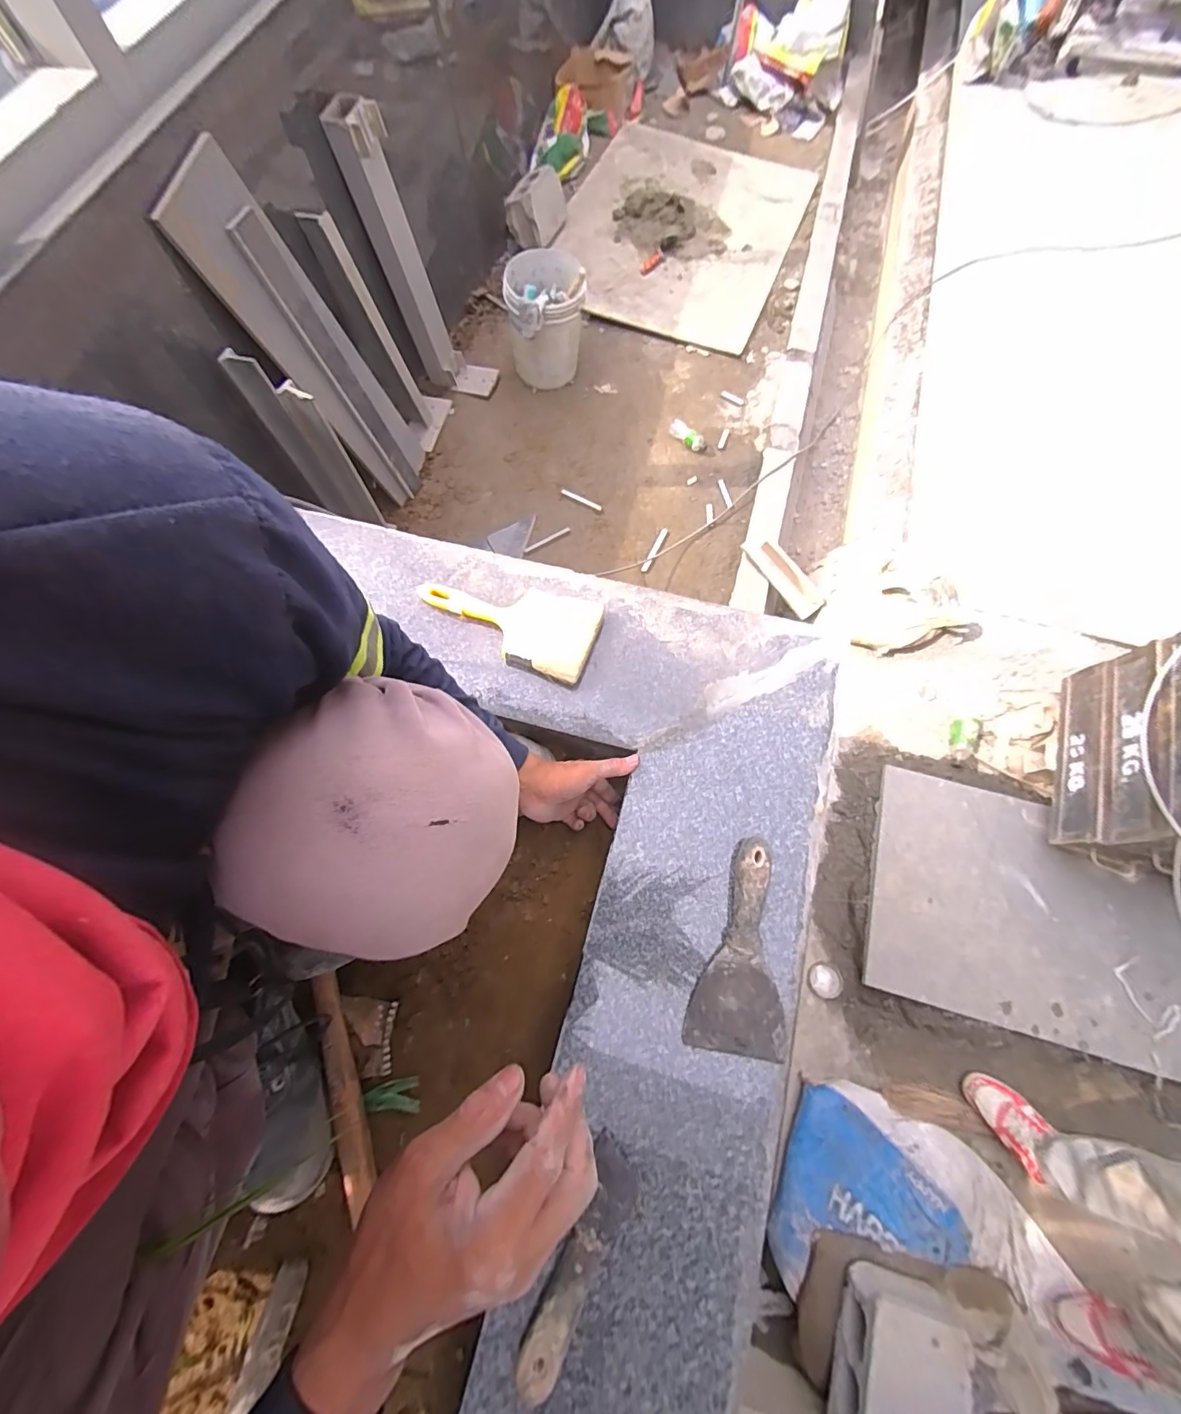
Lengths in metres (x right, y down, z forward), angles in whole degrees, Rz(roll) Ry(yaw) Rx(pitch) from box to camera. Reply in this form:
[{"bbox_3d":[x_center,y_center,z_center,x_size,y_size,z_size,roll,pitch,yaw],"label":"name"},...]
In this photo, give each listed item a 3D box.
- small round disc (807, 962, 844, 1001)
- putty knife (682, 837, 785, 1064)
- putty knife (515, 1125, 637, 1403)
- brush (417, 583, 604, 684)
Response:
[{"bbox_3d":[0.645,0.754,1.389,0.089,0.009,0.090,-24,64,21],"label":"small round disc"},{"bbox_3d":[0.149,0.232,0.493,0.087,0.028,0.194,9,71,4],"label":"putty knife"},{"bbox_3d":[-0.006,0.465,0.422,0.047,0.023,0.172,22,73,8],"label":"putty knife"},{"bbox_3d":[-0.107,-0.109,0.619,0.232,0.032,0.100,20,72,8],"label":"brush"}]

